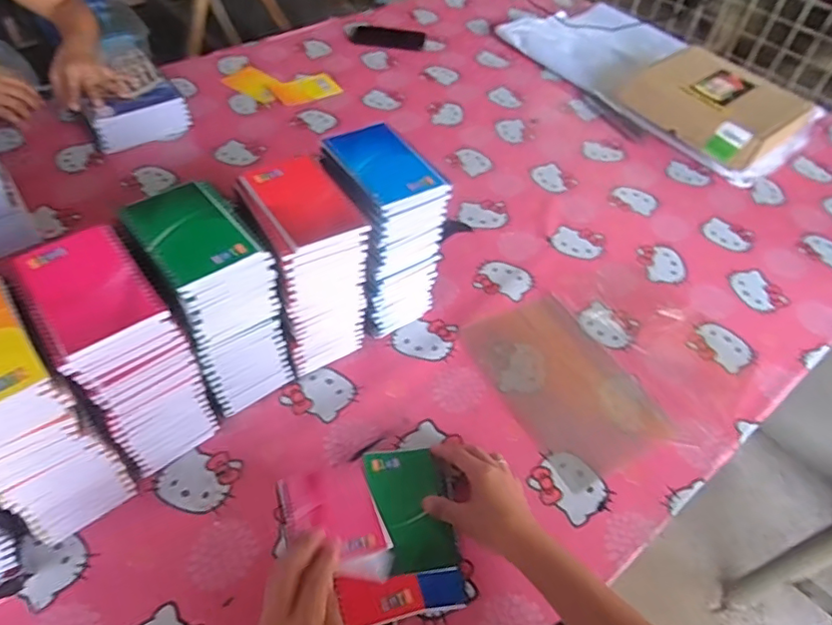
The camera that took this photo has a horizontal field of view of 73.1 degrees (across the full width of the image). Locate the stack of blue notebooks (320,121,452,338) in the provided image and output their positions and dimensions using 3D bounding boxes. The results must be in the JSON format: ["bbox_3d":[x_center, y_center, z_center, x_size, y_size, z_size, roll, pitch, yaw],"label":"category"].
[{"bbox_3d":[-0.045,-0.084,0.685,0.110,0.238,0.130,-31,58,-27],"label":"stack of blue notebooks"}]

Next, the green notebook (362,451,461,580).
[{"bbox_3d":[-0.005,0.207,0.594,0.077,0.009,0.124,-6,58,-15],"label":"green notebook"}]

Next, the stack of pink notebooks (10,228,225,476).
[{"bbox_3d":[-0.284,0.050,0.557,0.097,0.232,0.129,-31,58,-27],"label":"stack of pink notebooks"}]

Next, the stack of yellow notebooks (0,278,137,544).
[{"bbox_3d":[-0.351,0.102,0.501,0.100,0.242,0.132,-32,58,-28],"label":"stack of yellow notebooks"}]

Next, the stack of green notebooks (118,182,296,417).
[{"bbox_3d":[-0.215,-0.002,0.604,0.097,0.236,0.126,-33,59,-28],"label":"stack of green notebooks"}]

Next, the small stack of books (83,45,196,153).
[{"bbox_3d":[-0.523,-0.379,1.013,0.165,0.061,0.228,-30,58,-27],"label":"small stack of books"}]

